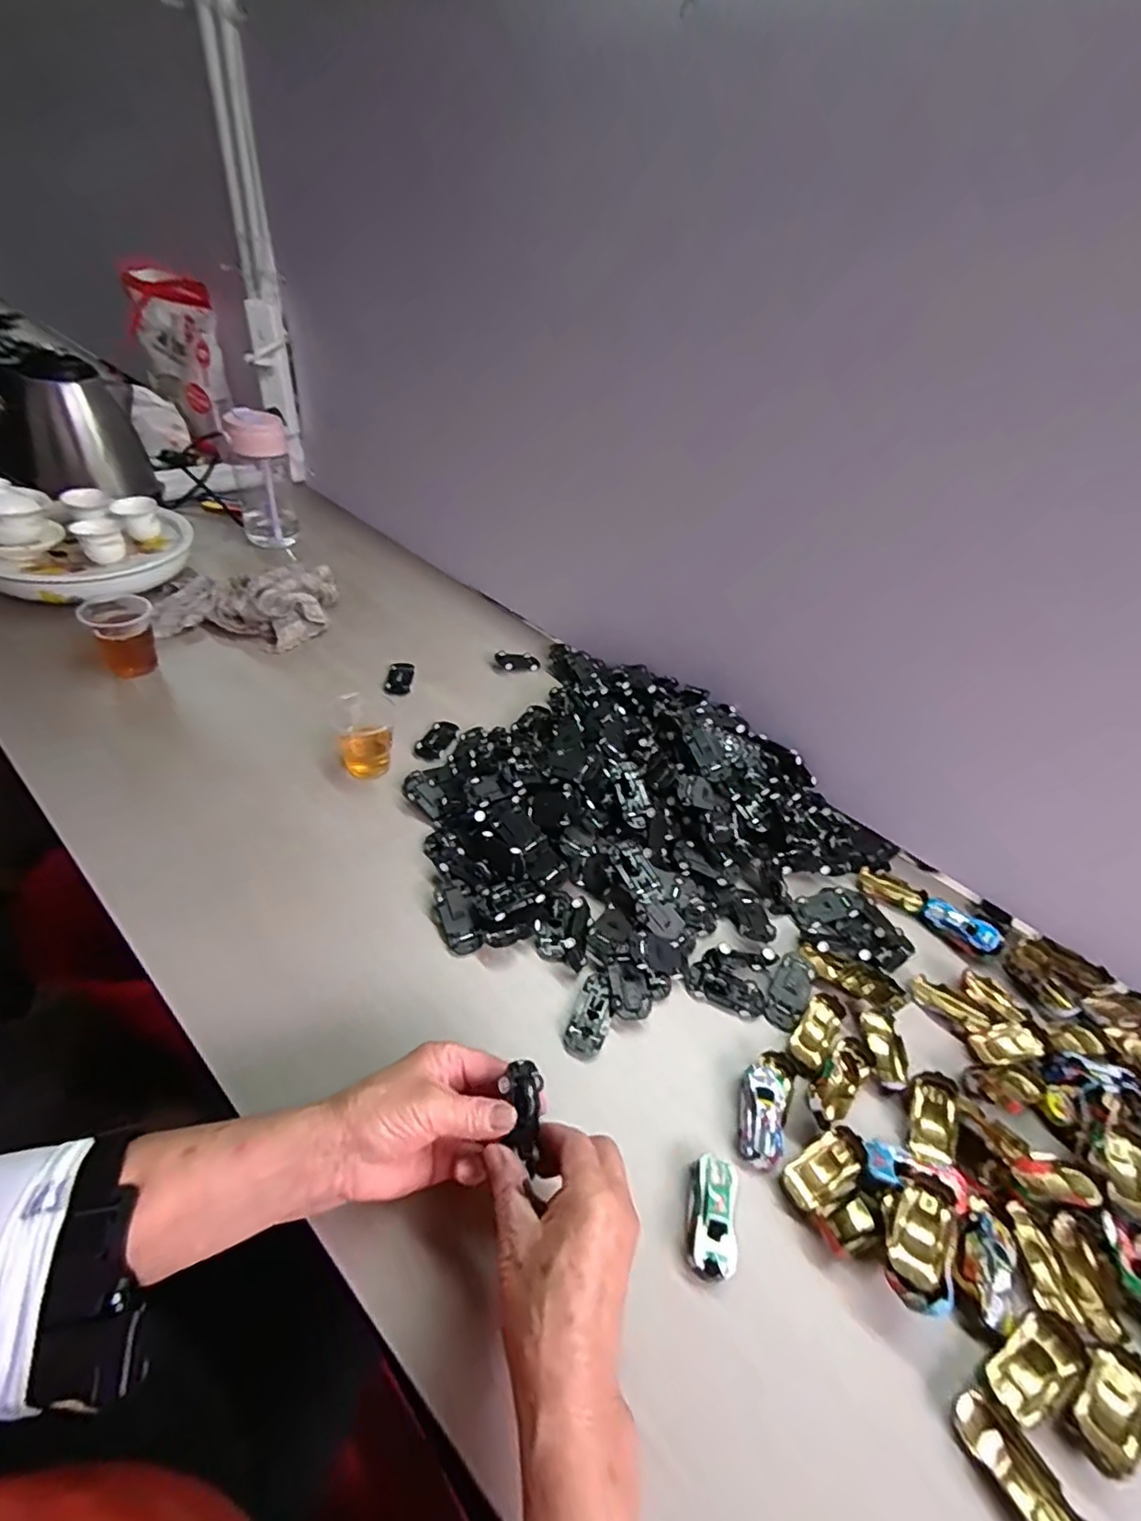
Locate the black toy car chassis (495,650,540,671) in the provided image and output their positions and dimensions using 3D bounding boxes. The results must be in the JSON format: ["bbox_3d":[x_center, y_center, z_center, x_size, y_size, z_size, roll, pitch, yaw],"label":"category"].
[{"bbox_3d":[-0.071,-0.133,0.803,0.061,0.014,0.029,1,43,-32],"label":"black toy car chassis"}]

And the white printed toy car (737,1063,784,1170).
[{"bbox_3d":[0.136,0.252,0.429,0.030,0.016,0.065,17,42,6],"label":"white printed toy car"}]

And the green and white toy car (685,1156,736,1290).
[{"bbox_3d":[0.091,0.291,0.385,0.029,0.017,0.067,14,42,4],"label":"green and white toy car"}]

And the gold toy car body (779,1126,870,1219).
[{"bbox_3d":[0.175,0.280,0.410,0.063,0.013,0.033,-12,47,-24],"label":"gold toy car body"}]

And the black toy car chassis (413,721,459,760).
[{"bbox_3d":[-0.149,-0.021,0.677,0.033,0.018,0.063,18,43,8],"label":"black toy car chassis"}]

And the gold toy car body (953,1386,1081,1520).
[{"bbox_3d":[0.239,0.379,0.319,0.030,0.018,0.065,-21,51,-30],"label":"gold toy car body"}]

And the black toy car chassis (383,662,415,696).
[{"bbox_3d":[-0.211,-0.104,0.741,0.029,0.010,0.060,5,42,-6],"label":"black toy car chassis"}]

